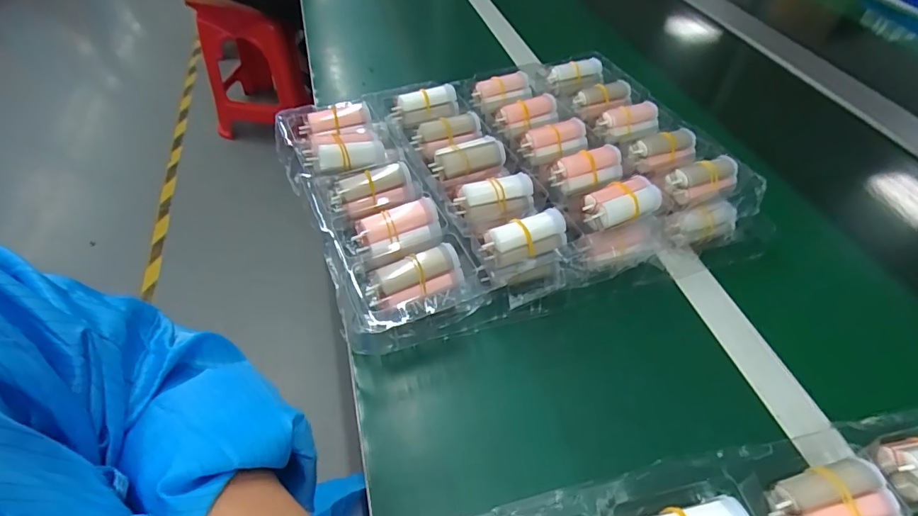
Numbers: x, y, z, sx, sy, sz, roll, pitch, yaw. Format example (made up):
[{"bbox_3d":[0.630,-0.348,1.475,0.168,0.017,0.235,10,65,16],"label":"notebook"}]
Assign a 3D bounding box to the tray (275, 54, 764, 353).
[{"bbox_3d":[0.055,-0.084,0.446,0.399,0.059,0.275,-16,52,-17],"label":"tray"}]

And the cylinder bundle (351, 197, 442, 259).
[{"bbox_3d":[-0.048,-0.024,0.363,0.065,0.030,0.026,-14,52,-16],"label":"cylinder bundle"}]

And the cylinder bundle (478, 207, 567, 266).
[{"bbox_3d":[0.053,-0.017,0.364,0.067,0.024,0.025,-14,52,-16],"label":"cylinder bundle"}]

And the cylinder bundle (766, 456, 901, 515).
[{"bbox_3d":[0.228,0.148,0.282,0.065,0.024,0.035,-8,50,-12],"label":"cylinder bundle"}]

